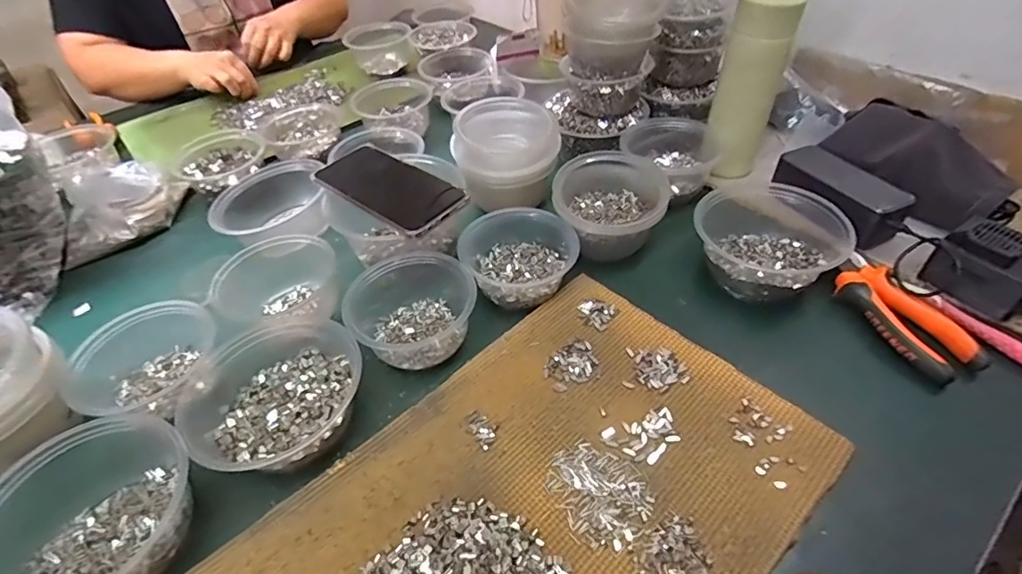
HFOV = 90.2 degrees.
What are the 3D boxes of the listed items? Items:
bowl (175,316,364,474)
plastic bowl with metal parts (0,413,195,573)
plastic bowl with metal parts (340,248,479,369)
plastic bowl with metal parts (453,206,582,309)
[{"bbox_3d":[-0.193,0.081,0.422,0.133,0.053,0.143,-2,46,2],"label":"bowl"},{"bbox_3d":[-0.296,0.157,0.346,0.141,0.064,0.134,-2,46,2],"label":"plastic bowl with metal parts"},{"bbox_3d":[-0.093,0.018,0.474,0.111,0.054,0.102,-2,46,2],"label":"plastic bowl with metal parts"},{"bbox_3d":[0.009,-0.032,0.515,0.115,0.050,0.103,-2,46,2],"label":"plastic bowl with metal parts"}]

